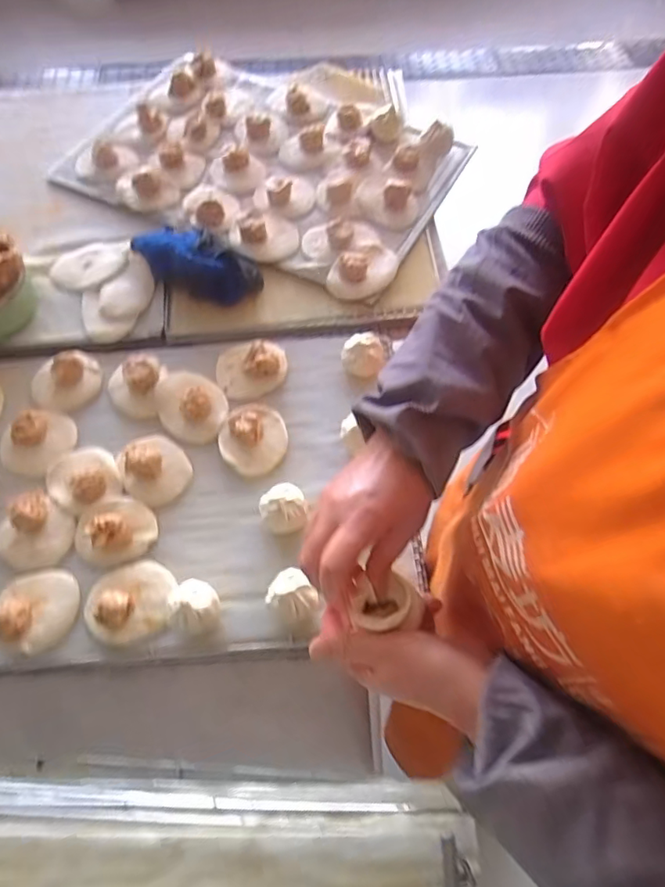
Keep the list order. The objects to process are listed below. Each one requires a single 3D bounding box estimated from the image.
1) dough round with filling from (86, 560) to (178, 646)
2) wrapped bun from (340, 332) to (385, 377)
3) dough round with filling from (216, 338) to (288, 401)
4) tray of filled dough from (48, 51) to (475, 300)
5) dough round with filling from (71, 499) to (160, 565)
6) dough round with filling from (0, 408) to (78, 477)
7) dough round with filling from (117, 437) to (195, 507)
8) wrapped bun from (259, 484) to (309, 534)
[{"bbox_3d":[-0.221,0.167,0.586,0.099,0.036,0.083,-21,65,-9],"label":"dough round with filling"},{"bbox_3d":[0.038,-0.116,0.716,0.051,0.049,0.050,-17,64,-8],"label":"wrapped bun"},{"bbox_3d":[-0.109,-0.103,0.722,0.092,0.032,0.078,-6,64,-2],"label":"dough round with filling"},{"bbox_3d":[-0.123,-0.483,0.885,0.608,0.040,0.385,27,67,13],"label":"tray of filled dough"},{"bbox_3d":[-0.252,0.095,0.618,0.091,0.033,0.074,-19,65,-8],"label":"dough round with filling"},{"bbox_3d":[-0.368,-0.004,0.677,0.074,0.030,0.091,33,69,16],"label":"dough round with filling"},{"bbox_3d":[-0.218,0.030,0.660,0.083,0.030,0.077,0,63,1],"label":"dough round with filling"},{"bbox_3d":[-0.056,0.075,0.626,0.053,0.050,0.055,-18,64,-8],"label":"wrapped bun"}]

